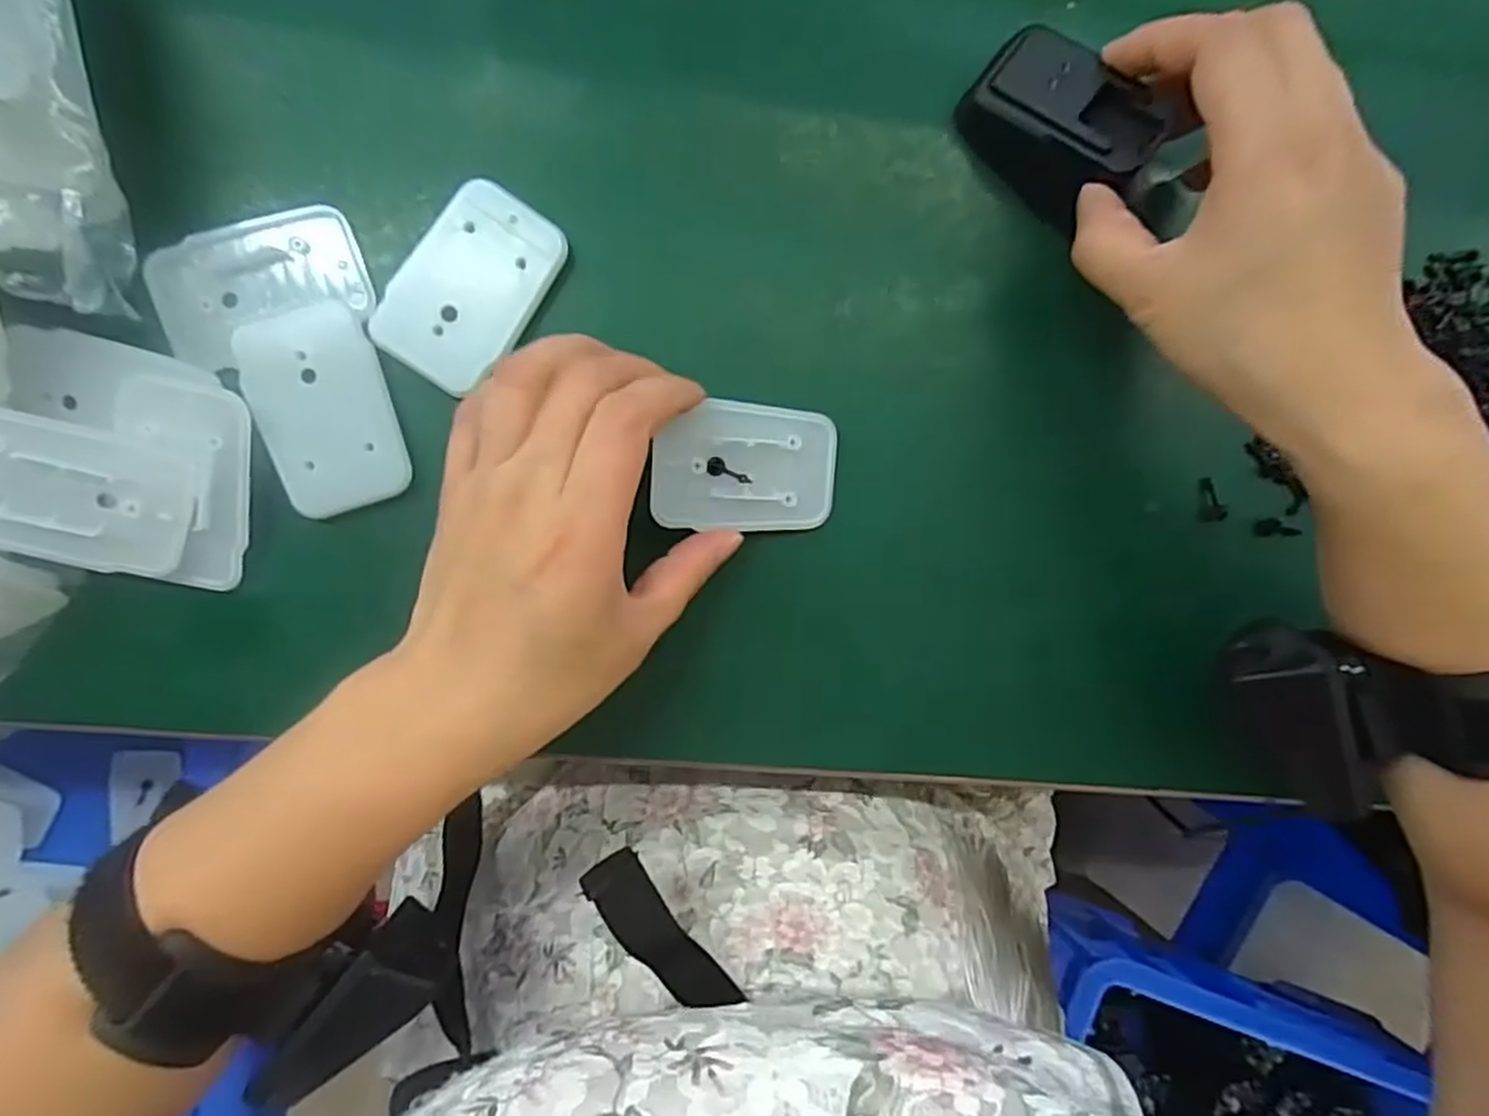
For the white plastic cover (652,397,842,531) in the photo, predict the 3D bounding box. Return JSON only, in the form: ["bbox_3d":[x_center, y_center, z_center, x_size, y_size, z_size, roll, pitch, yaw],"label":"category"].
[{"bbox_3d":[0.002,-0.032,0.267,0.068,0.004,0.044,1,102,-22],"label":"white plastic cover"}]

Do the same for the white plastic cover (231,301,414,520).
[{"bbox_3d":[-0.144,-0.051,0.254,0.043,0.004,0.069,-17,94,-4],"label":"white plastic cover"}]

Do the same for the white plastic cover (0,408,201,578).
[{"bbox_3d":[-0.216,-0.020,0.235,0.067,0.009,0.044,17,101,-31],"label":"white plastic cover"}]

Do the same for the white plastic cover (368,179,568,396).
[{"bbox_3d":[-0.095,-0.093,0.258,0.042,0.005,0.068,37,89,-5],"label":"white plastic cover"}]

